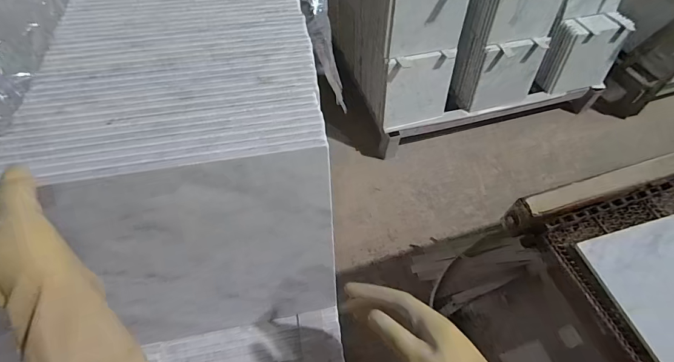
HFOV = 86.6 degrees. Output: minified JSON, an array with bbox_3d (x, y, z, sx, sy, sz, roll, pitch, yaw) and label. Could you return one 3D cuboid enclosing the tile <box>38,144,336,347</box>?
[{"bbox_3d":[-0.137,0.097,0.422,0.264,0.298,0.013,-8,43,-8],"label":"tile"}]

